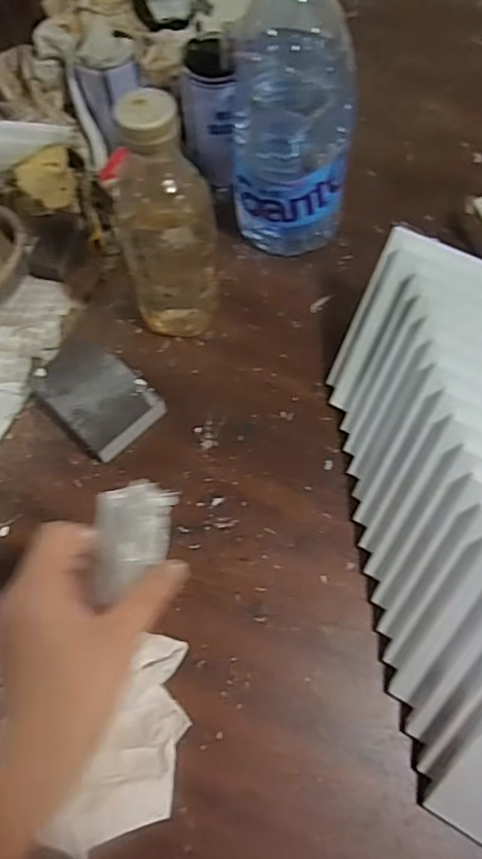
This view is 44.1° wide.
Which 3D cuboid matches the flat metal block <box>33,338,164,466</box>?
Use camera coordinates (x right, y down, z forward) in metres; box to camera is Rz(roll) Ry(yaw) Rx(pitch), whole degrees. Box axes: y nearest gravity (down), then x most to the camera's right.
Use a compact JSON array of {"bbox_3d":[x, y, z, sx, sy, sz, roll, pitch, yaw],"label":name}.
[{"bbox_3d":[-0.128,-0.028,0.517,0.107,0.030,0.072,38,72,17],"label":"flat metal block"}]

